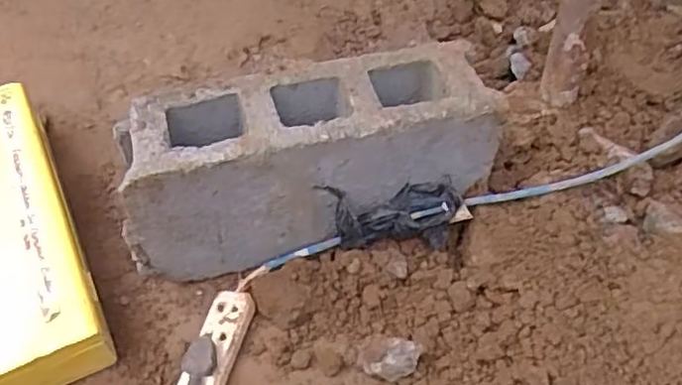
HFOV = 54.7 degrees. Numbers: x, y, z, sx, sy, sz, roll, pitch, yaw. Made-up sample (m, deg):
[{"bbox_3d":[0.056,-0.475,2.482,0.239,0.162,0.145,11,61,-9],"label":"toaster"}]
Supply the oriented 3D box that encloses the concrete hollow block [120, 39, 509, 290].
[{"bbox_3d":[-0.037,-0.032,0.723,0.391,0.173,0.115,-13,45,-11],"label":"concrete hollow block"}]

